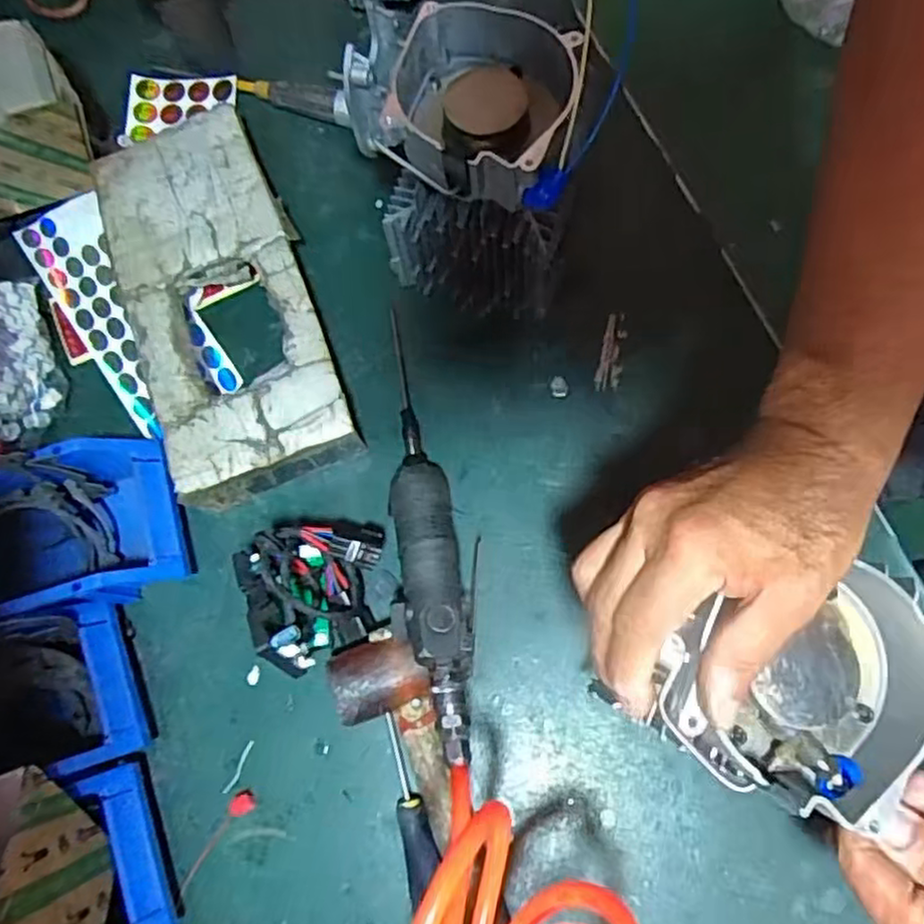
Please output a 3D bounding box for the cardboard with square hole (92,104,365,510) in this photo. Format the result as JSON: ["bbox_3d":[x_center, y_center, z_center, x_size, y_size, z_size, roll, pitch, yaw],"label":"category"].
[{"bbox_3d":[-0.199,-0.137,0.589,0.144,0.053,0.330,-21,73,-1],"label":"cardboard with square hole"}]

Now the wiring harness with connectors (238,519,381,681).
[{"bbox_3d":[-0.099,0.091,0.513,0.097,0.097,0.097,-1,74,5],"label":"wiring harness with connectors"}]

